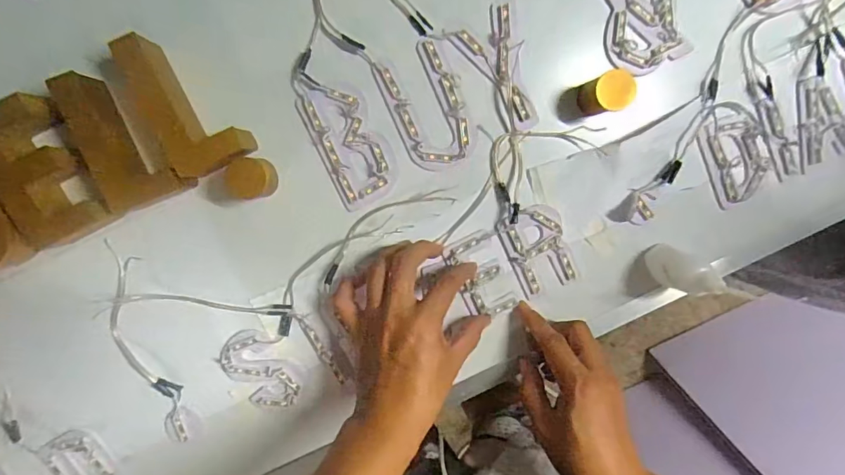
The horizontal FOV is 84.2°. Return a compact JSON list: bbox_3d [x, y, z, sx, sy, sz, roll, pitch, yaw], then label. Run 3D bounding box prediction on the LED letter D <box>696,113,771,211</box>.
[{"bbox_3d":[0.291,-0.076,0.432,0.059,0.006,0.082,-27,99,0],"label":"LED letter D"}]

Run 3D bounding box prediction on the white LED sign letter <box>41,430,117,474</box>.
[{"bbox_3d":[-0.314,0.217,0.432,0.050,0.004,0.078,-23,99,0],"label":"white LED sign letter"}]

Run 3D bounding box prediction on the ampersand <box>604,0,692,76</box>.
[{"bbox_3d":[0.187,-0.202,0.408,0.066,0.009,0.109,-21,98,0],"label":"ampersand"}]

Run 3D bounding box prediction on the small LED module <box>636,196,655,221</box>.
[{"bbox_3d":[0.205,-0.027,0.435,0.010,0.006,0.025,-41,98,2],"label":"small LED module"}]

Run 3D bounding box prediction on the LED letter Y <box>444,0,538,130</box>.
[{"bbox_3d":[0.071,-0.145,0.407,0.056,0.006,0.105,-26,99,0],"label":"LED letter Y"}]

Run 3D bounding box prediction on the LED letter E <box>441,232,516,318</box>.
[{"bbox_3d":[0.053,0.036,0.431,0.045,0.011,0.076,-22,99,0],"label":"LED letter E"}]

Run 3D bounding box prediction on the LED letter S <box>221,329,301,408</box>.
[{"bbox_3d":[-0.151,0.125,0.433,0.047,0.007,0.082,-38,98,2],"label":"LED letter S"}]

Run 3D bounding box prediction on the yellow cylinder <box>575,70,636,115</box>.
[{"bbox_3d":[0.155,-0.122,0.398,0.029,0.045,0.030,-9,98,-2],"label":"yellow cylinder"}]

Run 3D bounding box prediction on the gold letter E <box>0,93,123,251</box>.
[{"bbox_3d":[-0.308,-0.051,0.379,0.064,0.034,0.112,-24,99,0],"label":"gold letter E"}]

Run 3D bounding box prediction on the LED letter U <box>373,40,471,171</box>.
[{"bbox_3d":[0.005,-0.112,0.409,0.063,0.004,0.105,-21,99,0],"label":"LED letter U"}]

